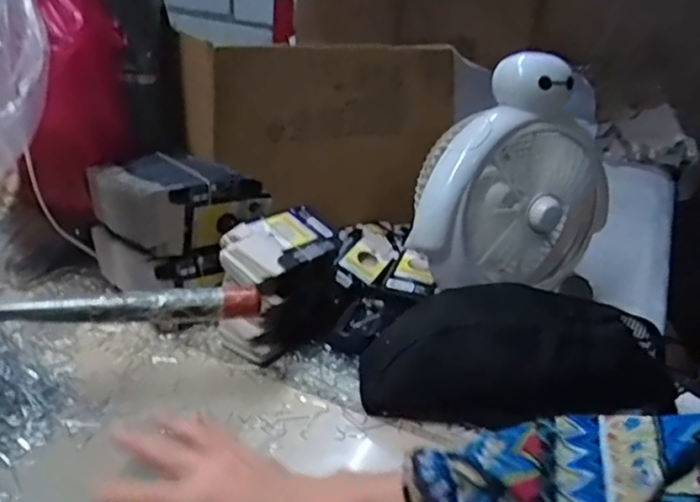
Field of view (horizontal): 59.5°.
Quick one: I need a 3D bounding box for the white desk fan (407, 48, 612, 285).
[{"bbox_3d":[0.187,-0.073,0.671,0.222,0.246,0.122,5,24,-5],"label":"white desk fan"}]

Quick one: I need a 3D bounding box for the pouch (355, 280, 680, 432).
[{"bbox_3d":[0.152,0.093,0.576,0.279,0.090,0.123,5,24,-4],"label":"pouch"}]

